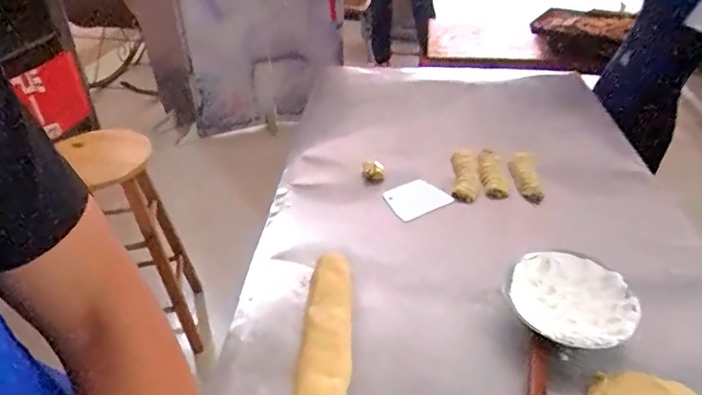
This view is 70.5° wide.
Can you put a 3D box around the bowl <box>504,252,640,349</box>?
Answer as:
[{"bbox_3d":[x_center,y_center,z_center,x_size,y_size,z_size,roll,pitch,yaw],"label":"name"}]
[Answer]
[{"bbox_3d":[0.342,0.160,0.776,0.177,0.048,0.195,-12,37,-14],"label":"bowl"}]

